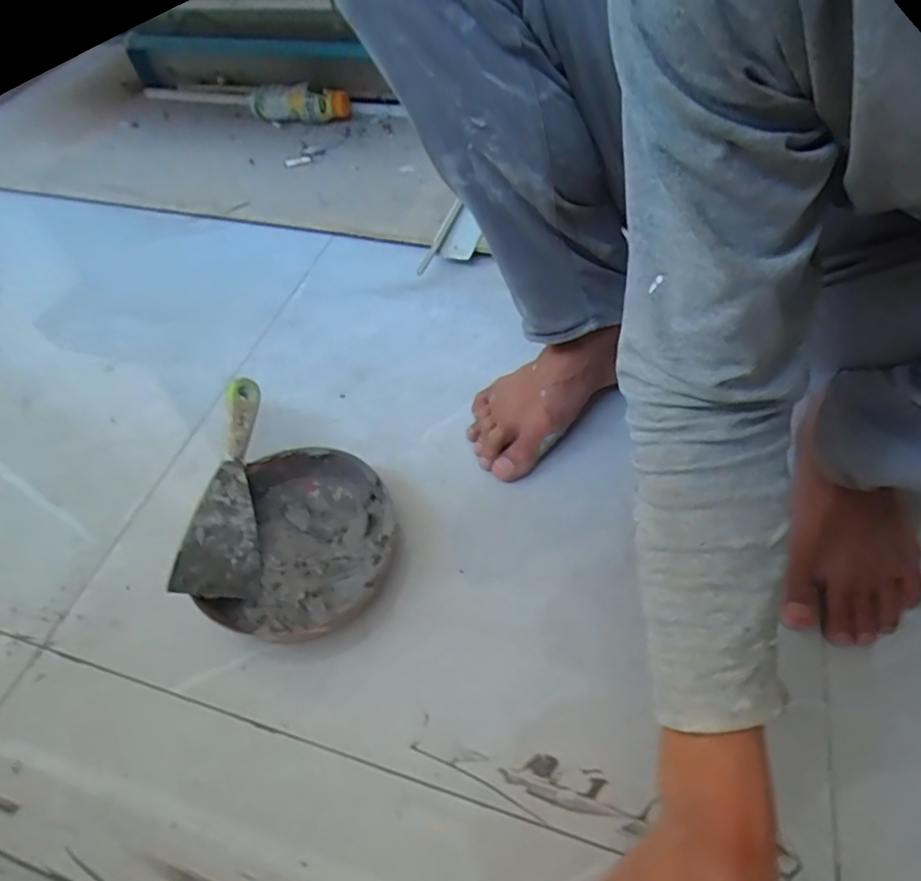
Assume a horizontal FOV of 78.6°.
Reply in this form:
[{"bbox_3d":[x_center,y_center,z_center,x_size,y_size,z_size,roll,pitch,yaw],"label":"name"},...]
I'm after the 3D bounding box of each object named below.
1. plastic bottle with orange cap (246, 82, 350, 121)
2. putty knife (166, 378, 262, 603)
[{"bbox_3d":[-0.274,-0.563,0.936,0.172,0.054,0.041,7,54,10],"label":"plastic bottle with orange cap"},{"bbox_3d":[-0.199,0.039,0.504,0.066,0.020,0.199,23,55,-34],"label":"putty knife"}]

